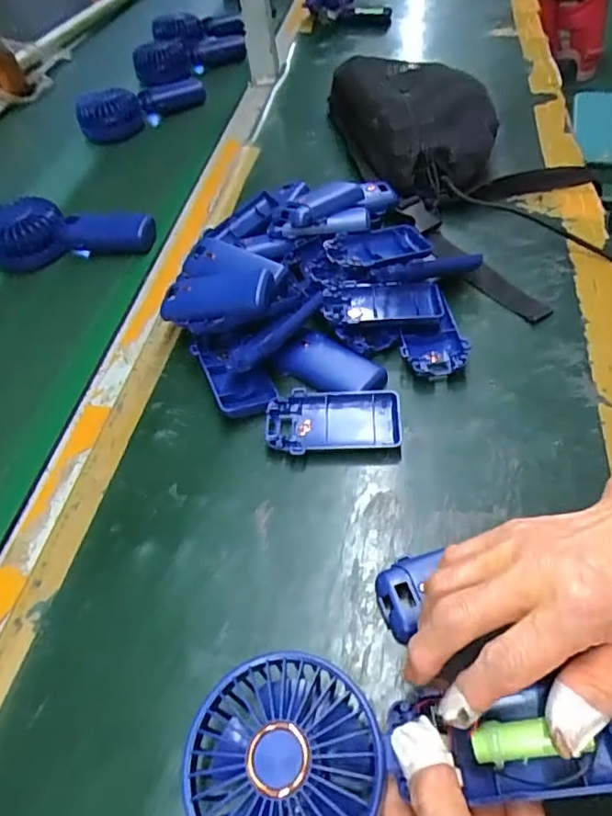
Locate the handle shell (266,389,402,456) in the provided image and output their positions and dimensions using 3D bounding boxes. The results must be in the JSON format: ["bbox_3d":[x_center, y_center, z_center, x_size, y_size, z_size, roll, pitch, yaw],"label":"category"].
[{"bbox_3d":[0.019,0.010,0.391,0.094,0.016,0.048,-3,51,3],"label":"handle shell"}]

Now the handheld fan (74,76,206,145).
[{"bbox_3d":[-0.241,-0.450,0.820,0.191,0.057,0.055,-25,51,-11],"label":"handheld fan"}]

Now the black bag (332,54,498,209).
[{"bbox_3d":[0.125,-0.326,0.614,0.152,0.065,0.266,-12,50,-4],"label":"black bag"}]

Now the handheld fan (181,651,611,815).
[{"bbox_3d":[0.037,0.151,0.235,0.175,0.033,0.080,-2,51,3],"label":"handheld fan"}]

